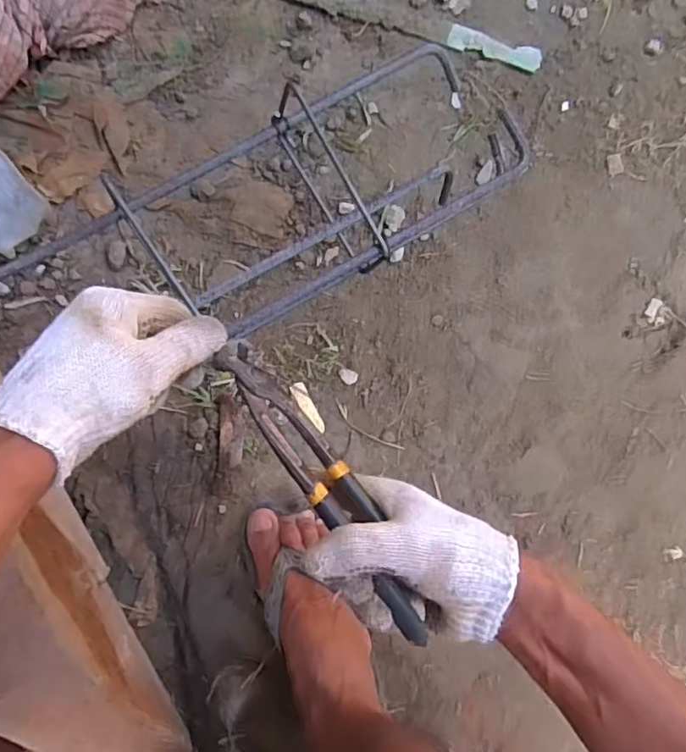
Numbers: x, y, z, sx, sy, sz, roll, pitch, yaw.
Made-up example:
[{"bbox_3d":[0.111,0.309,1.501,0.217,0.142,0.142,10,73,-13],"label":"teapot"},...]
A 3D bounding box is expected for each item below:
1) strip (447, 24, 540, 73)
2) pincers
[{"bbox_3d":[0.173,-0.371,0.648,0.108,0.010,0.026,12,88,-8],"label":"strip"},{"bbox_3d":[-0.010,0.069,0.371,0.032,0.029,0.212,-34,79,-7],"label":"pincers"}]

